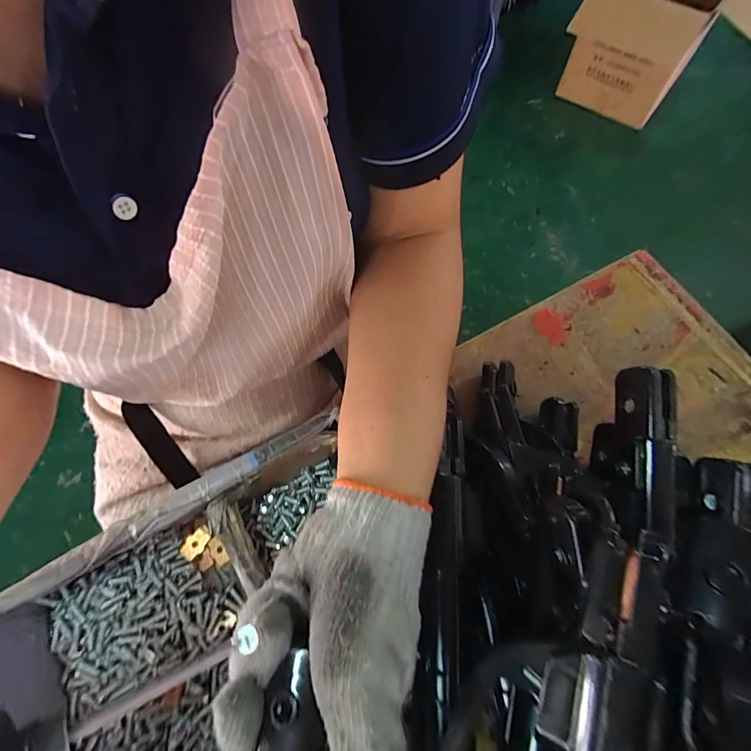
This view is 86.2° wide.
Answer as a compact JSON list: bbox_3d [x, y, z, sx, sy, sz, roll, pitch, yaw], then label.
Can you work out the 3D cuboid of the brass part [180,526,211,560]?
[{"bbox_3d":[-0.132,0.123,0.294,0.014,0.005,0.021,33,73,13],"label":"brass part"}]

